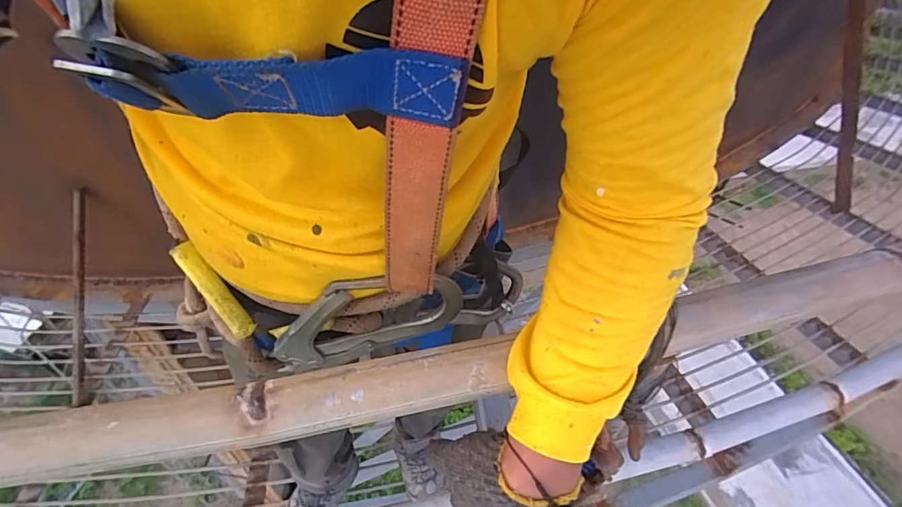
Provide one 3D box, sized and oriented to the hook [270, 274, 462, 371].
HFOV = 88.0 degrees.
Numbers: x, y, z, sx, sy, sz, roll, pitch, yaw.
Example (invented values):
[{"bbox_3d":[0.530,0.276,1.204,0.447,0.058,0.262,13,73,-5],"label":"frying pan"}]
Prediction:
[{"bbox_3d":[-0.082,0.064,0.441,0.181,0.114,0.022,-6,51,-5],"label":"hook"}]

